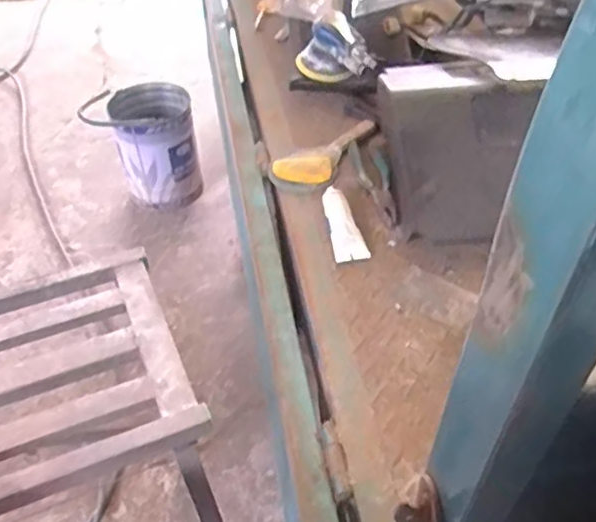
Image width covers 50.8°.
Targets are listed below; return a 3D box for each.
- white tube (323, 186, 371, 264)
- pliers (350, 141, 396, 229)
[{"bbox_3d":[0.069,-0.062,0.993,0.052,0.013,0.167,-7,46,-8],"label":"white tube"},{"bbox_3d":[0.133,-0.134,1.055,0.057,0.012,0.208,-6,45,-6],"label":"pliers"}]

